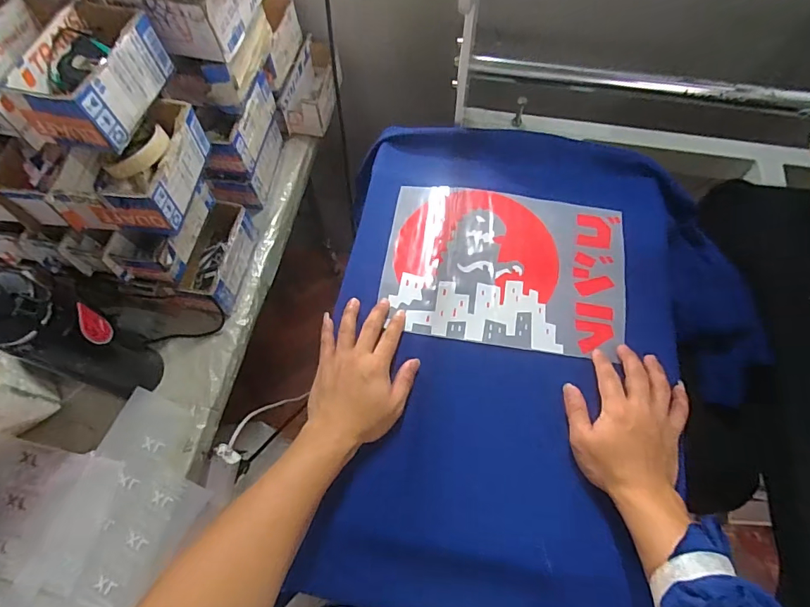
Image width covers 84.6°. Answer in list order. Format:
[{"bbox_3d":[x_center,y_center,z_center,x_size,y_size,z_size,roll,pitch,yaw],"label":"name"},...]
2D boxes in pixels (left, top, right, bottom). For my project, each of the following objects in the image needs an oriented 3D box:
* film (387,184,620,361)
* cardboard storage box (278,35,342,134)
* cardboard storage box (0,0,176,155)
[{"bbox_3d":[0.127,-0.050,0.572,0.297,0.010,0.213,8,67,5],"label":"film"},{"bbox_3d":[-0.167,-0.395,0.825,0.073,0.081,0.183,12,66,6],"label":"cardboard storage box"},{"bbox_3d":[-0.355,-0.263,0.511,0.101,0.069,0.174,9,66,5],"label":"cardboard storage box"}]

